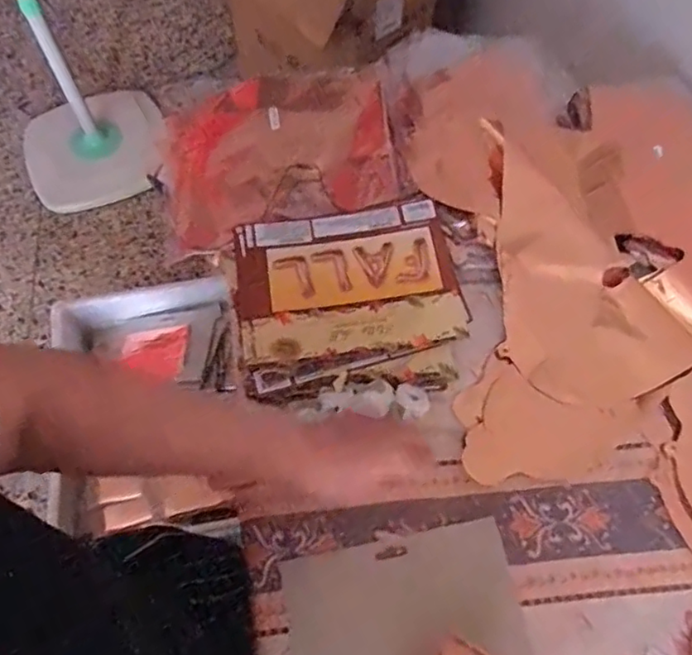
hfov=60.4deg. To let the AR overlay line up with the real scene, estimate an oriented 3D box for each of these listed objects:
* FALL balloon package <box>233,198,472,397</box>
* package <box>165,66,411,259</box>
[{"bbox_3d":[-0.001,-0.042,0.601,0.214,0.032,0.173,-13,65,-7],"label":"FALL balloon package"},{"bbox_3d":[-0.076,-0.202,0.701,0.261,0.054,0.212,-12,65,-6],"label":"package"}]

